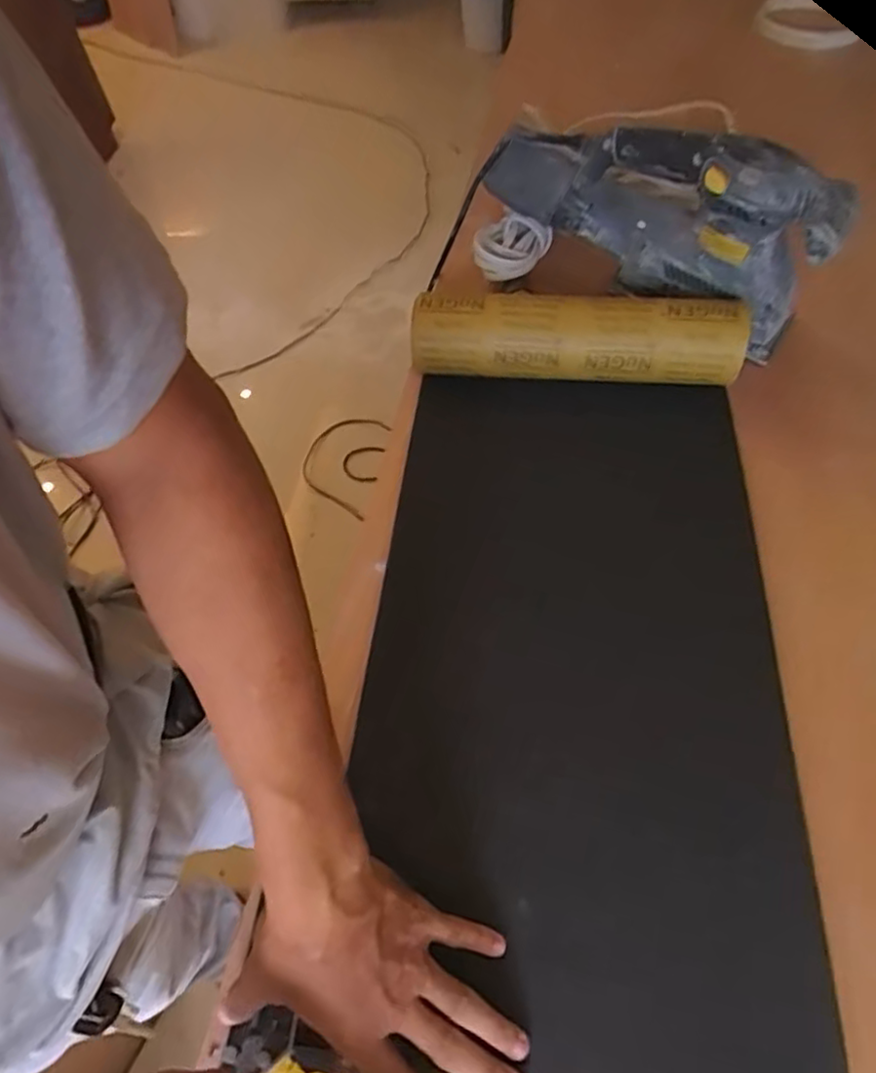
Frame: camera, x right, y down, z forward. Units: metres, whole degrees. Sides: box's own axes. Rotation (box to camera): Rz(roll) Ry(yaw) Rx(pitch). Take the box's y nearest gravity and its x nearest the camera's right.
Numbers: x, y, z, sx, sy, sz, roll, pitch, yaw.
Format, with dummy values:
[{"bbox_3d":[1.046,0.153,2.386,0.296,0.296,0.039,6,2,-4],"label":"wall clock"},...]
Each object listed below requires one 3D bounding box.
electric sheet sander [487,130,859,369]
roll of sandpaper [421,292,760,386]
[{"bbox_3d":[0.212,-0.328,0.643,0.351,0.155,0.089,37,67,25],"label":"electric sheet sander"},{"bbox_3d":[0.137,-0.189,0.627,0.324,0.063,0.065,5,57,8],"label":"roll of sandpaper"}]

